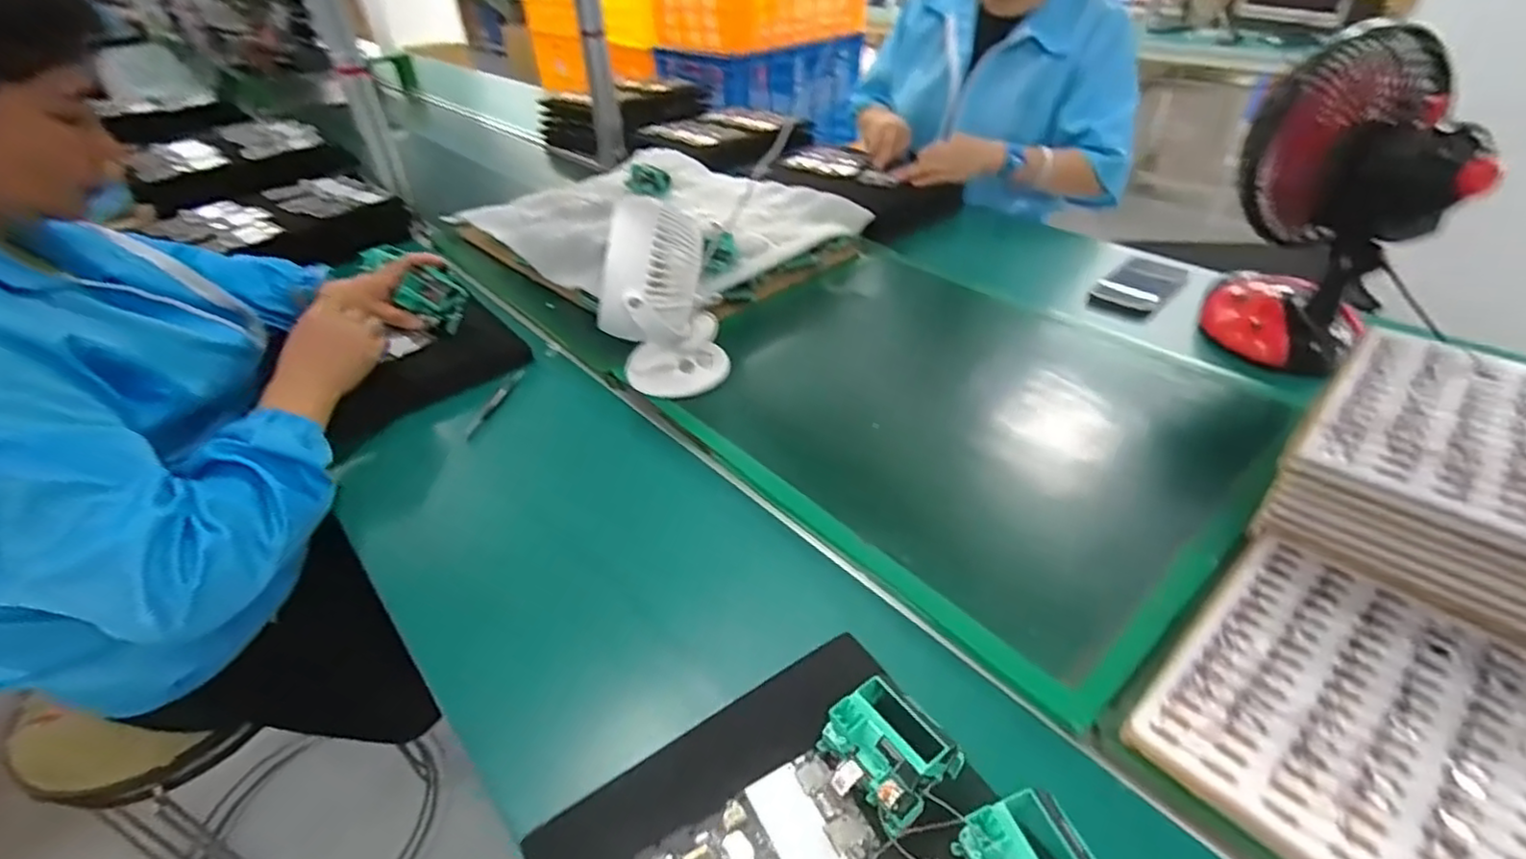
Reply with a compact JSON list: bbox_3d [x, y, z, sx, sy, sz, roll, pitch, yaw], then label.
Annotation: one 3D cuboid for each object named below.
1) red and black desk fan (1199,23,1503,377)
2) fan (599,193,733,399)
[{"bbox_3d":[0.618,-0.241,0.737,0.179,0.320,0.166,21,44,28],"label":"red and black desk fan"},{"bbox_3d":[-0.105,-0.124,0.693,0.116,0.211,0.098,-2,38,1],"label":"fan"}]

